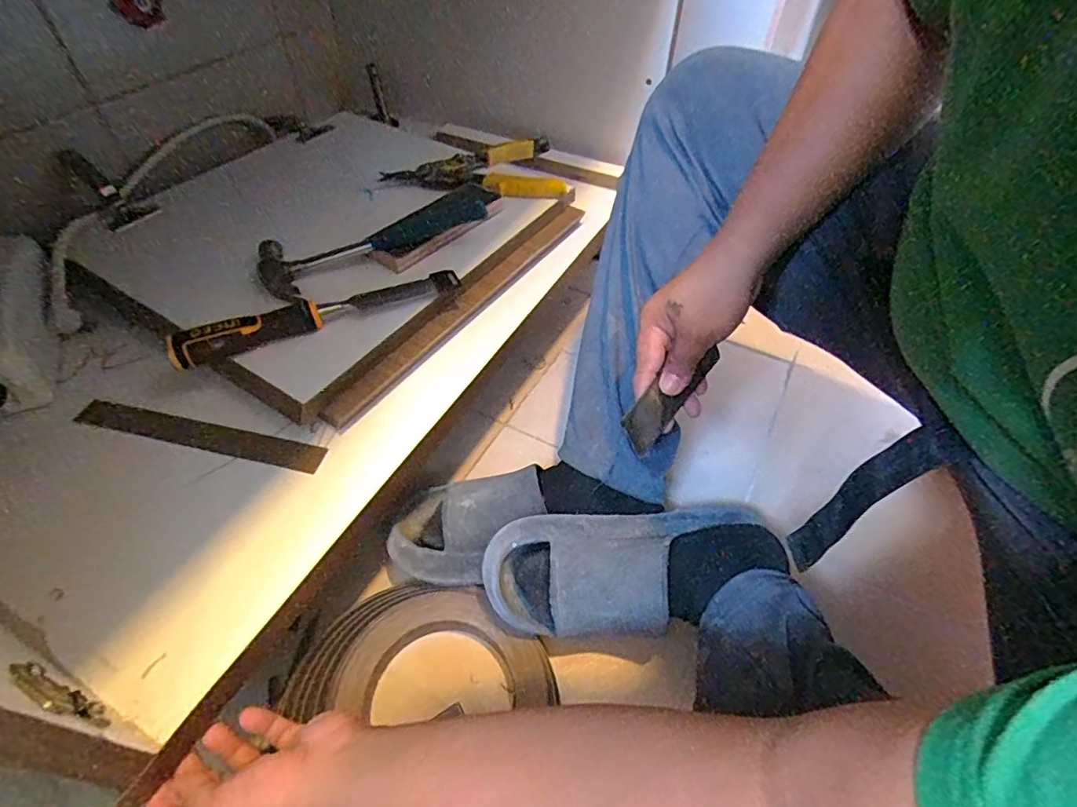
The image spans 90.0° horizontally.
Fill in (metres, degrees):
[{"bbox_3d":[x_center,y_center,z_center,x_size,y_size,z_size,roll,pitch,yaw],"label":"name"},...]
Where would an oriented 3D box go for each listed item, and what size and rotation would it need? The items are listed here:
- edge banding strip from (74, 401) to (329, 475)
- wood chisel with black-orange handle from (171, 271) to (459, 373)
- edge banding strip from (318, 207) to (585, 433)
[{"bbox_3d":[-0.310,0.028,0.492,0.237,0.004,0.028,10,50,7],"label":"edge banding strip"},{"bbox_3d":[-0.208,-0.091,0.522,0.267,0.034,0.030,-22,54,-19],"label":"wood chisel with black-orange handle"},{"bbox_3d":[-0.069,-0.117,0.597,0.013,0.029,0.417,-6,34,49],"label":"edge banding strip"}]

